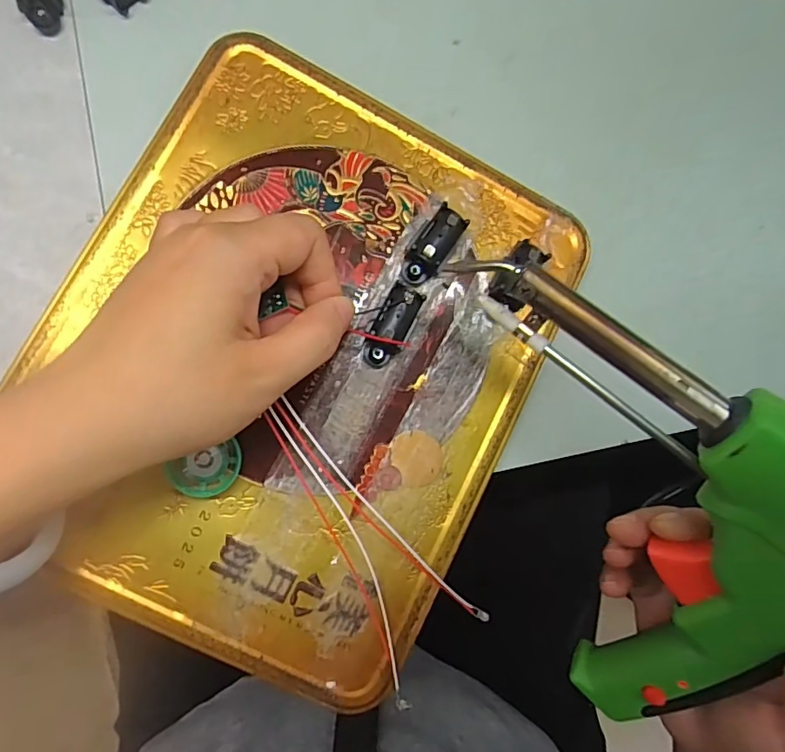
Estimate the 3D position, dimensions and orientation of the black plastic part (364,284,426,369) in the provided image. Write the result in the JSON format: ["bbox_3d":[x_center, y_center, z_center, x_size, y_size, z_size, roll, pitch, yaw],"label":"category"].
[{"bbox_3d":[0.000,-0.021,0.221,0.016,0.014,0.036,27,82,-6],"label":"black plastic part"}]

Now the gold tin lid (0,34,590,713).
[{"bbox_3d":[-0.040,-0.007,0.223,0.196,0.019,0.237,27,82,-6],"label":"gold tin lid"}]

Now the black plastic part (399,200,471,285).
[{"bbox_3d":[0.017,-0.055,0.228,0.016,0.015,0.035,35,81,-5],"label":"black plastic part"}]

